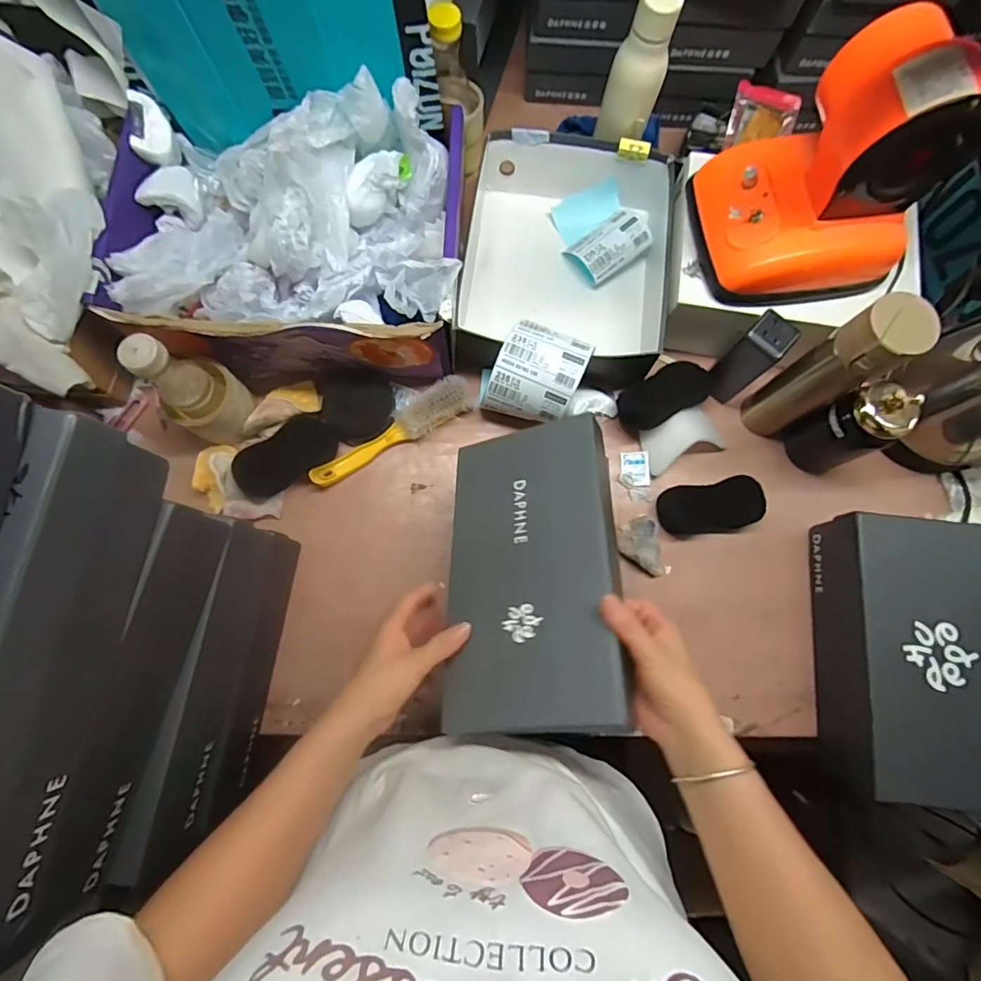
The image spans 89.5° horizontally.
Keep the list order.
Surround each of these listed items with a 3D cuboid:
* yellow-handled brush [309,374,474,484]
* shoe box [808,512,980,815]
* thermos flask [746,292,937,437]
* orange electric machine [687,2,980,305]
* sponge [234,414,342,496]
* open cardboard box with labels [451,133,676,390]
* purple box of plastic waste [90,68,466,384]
[{"bbox_3d":[-0.123,-0.072,0.645,0.235,0.033,0.052,-34,80,-8],"label":"yellow-handled brush"},{"bbox_3d":[0.470,0.184,0.561,0.168,0.098,0.293,6,78,0],"label":"shoe box"},{"bbox_3d":[0.372,-0.125,0.561,0.056,0.240,0.066,-34,80,-8],"label":"thermos flask"},{"bbox_3d":[0.351,-0.331,0.507,0.198,0.199,0.176,-10,78,-3],"label":"orange electric machine"},{"bbox_3d":[-0.261,-0.042,0.631,0.133,0.039,0.066,-34,80,-8],"label":"sponge"},{"bbox_3d":[0.098,-0.318,0.682,0.269,0.096,0.318,8,78,1],"label":"open cardboard box with labels"},{"bbox_3d":[-0.236,-0.304,0.593,0.397,0.186,0.281,5,78,0],"label":"purple box of plastic waste"}]

